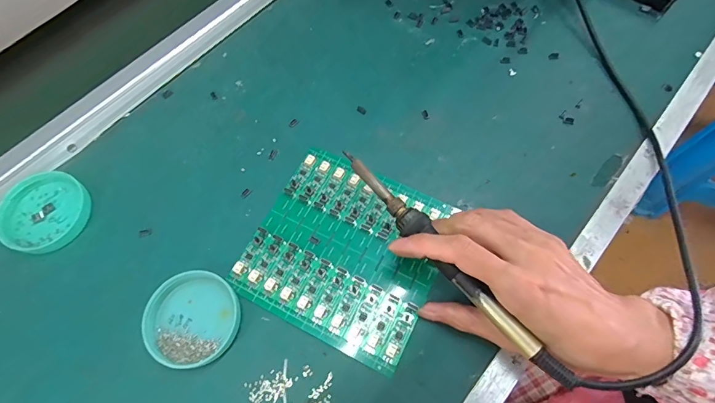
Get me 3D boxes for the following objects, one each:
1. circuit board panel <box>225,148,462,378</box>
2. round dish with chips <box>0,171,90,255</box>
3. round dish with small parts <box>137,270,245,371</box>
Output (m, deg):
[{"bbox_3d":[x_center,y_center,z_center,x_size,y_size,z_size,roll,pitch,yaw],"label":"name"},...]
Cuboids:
[{"bbox_3d":[-0.007,0.035,0.311,0.138,0.006,0.132,25,69,11],"label":"circuit board panel"},{"bbox_3d":[-0.250,0.008,0.322,0.060,0.014,0.064,-1,66,1],"label":"round dish with chips"},{"bbox_3d":[-0.118,0.082,0.288,0.063,0.011,0.065,-1,66,1],"label":"round dish with small parts"}]

